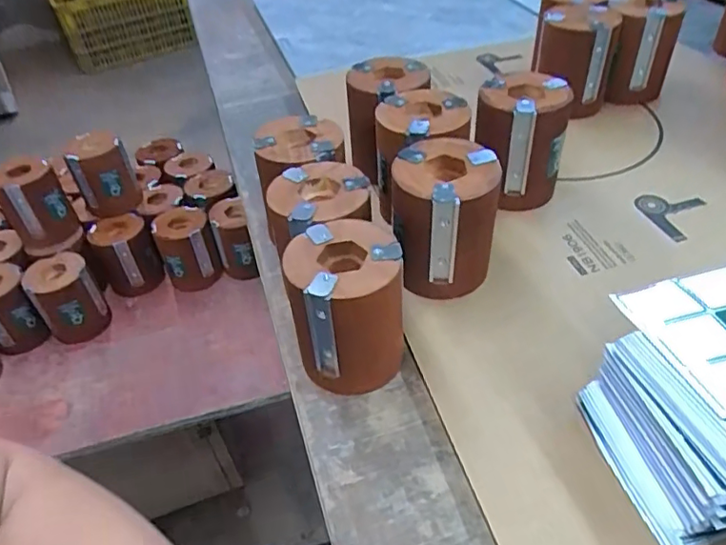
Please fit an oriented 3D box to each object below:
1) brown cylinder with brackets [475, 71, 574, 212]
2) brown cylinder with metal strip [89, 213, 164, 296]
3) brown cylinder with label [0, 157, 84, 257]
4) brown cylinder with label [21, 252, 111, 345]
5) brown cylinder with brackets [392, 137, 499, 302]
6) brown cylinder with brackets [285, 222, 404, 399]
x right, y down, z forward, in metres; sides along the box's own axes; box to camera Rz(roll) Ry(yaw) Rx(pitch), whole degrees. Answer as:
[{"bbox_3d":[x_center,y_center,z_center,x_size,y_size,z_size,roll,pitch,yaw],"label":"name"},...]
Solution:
[{"bbox_3d":[0.143,-0.117,0.523,0.078,0.103,0.095,7,44,12],"label":"brown cylinder with brackets"},{"bbox_3d":[-0.348,-0.025,0.836,0.079,0.096,0.076,-26,46,-19],"label":"brown cylinder with metal strip"},{"bbox_3d":[-0.442,-0.089,0.768,0.078,0.101,0.081,-30,48,-23],"label":"brown cylinder with label"},{"bbox_3d":[-0.403,0.033,0.770,0.080,0.096,0.071,-30,48,-23],"label":"brown cylinder with label"},{"bbox_3d":[0.064,-0.044,0.454,0.075,0.106,0.089,0,43,5],"label":"brown cylinder with brackets"},{"bbox_3d":[-0.013,0.023,0.400,0.072,0.101,0.076,-11,43,-7],"label":"brown cylinder with brackets"}]

